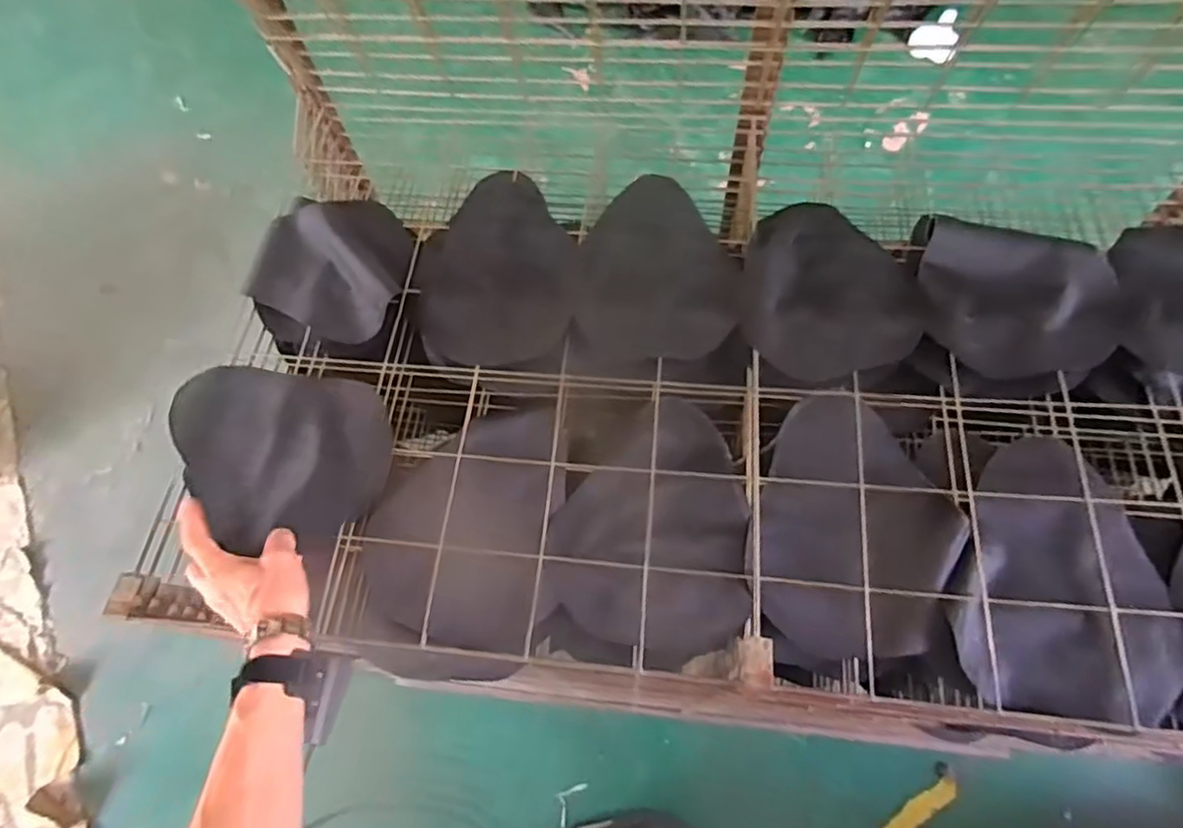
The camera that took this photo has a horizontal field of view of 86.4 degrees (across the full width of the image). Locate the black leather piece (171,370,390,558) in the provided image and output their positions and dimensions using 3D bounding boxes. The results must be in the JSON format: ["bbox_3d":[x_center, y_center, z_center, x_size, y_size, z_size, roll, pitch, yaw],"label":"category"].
[{"bbox_3d":[-0.335,0.043,0.663,0.244,0.021,0.182,6,66,10],"label":"black leather piece"}]

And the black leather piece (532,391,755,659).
[{"bbox_3d":[0.059,0.101,0.623,0.189,0.031,0.241,7,65,8],"label":"black leather piece"}]

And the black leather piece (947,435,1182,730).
[{"bbox_3d":[0.420,0.139,0.572,0.190,0.033,0.250,5,64,7],"label":"black leather piece"}]

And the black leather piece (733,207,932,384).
[{"bbox_3d":[0.267,-0.143,0.704,0.188,0.027,0.229,9,65,9],"label":"black leather piece"}]

